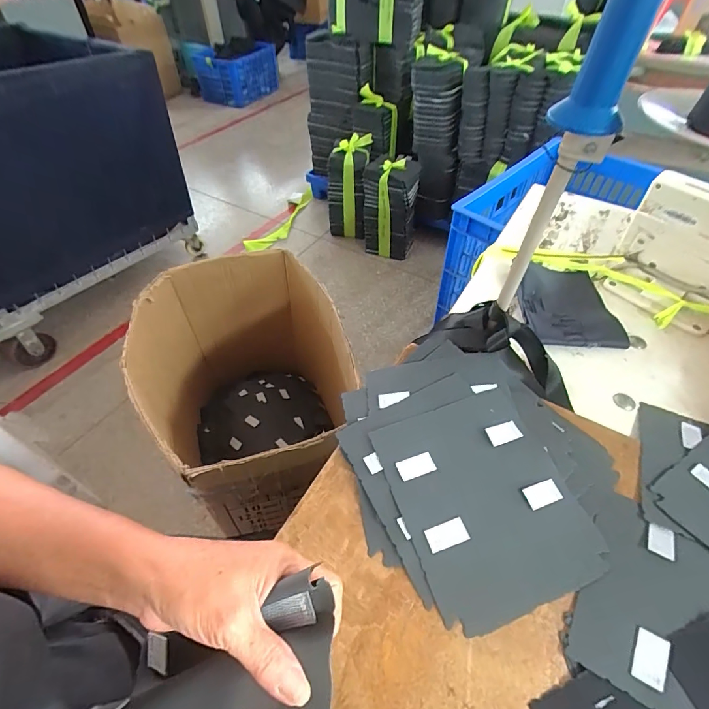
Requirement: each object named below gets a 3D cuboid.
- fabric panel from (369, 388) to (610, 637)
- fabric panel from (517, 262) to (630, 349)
[{"bbox_3d":[0.124,0.135,0.379,0.163,0.011,0.192,-16,59,-12],"label":"fabric panel"},{"bbox_3d":[0.308,-0.080,0.579,0.129,0.018,0.170,1,50,0],"label":"fabric panel"}]

